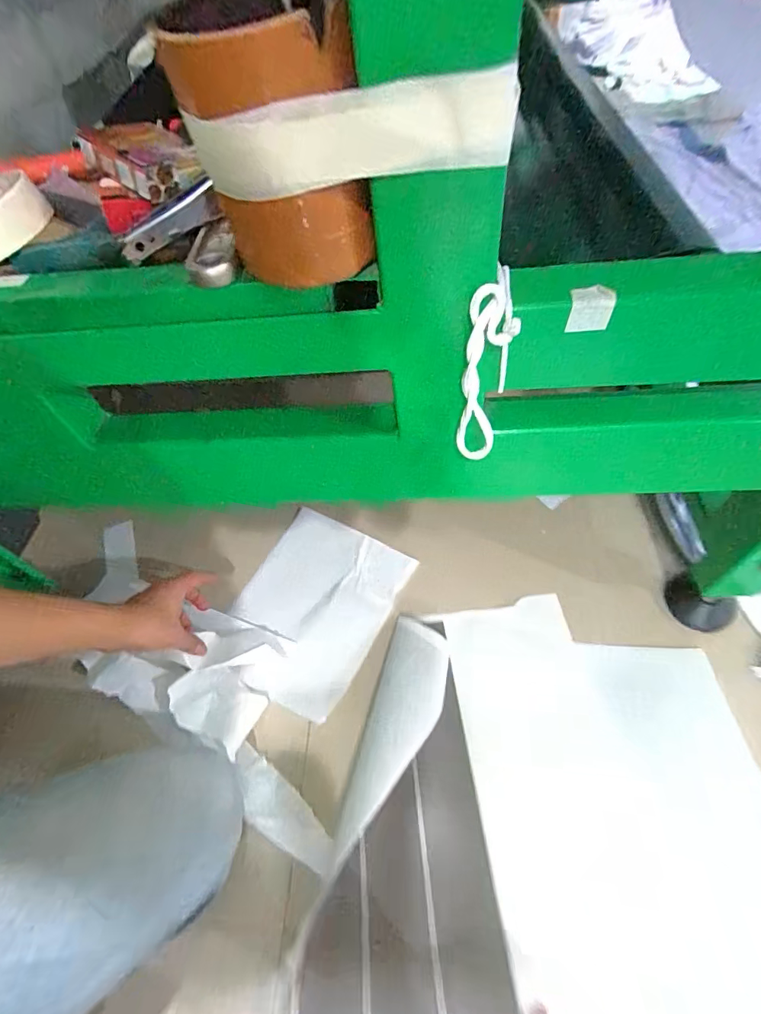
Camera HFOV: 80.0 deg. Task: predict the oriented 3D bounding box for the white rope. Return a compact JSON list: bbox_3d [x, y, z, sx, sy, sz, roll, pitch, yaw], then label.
[{"bbox_3d":[0.061,-0.077,0.263,0.023,0.115,0.022,22,60,22],"label":"white rope"}]

